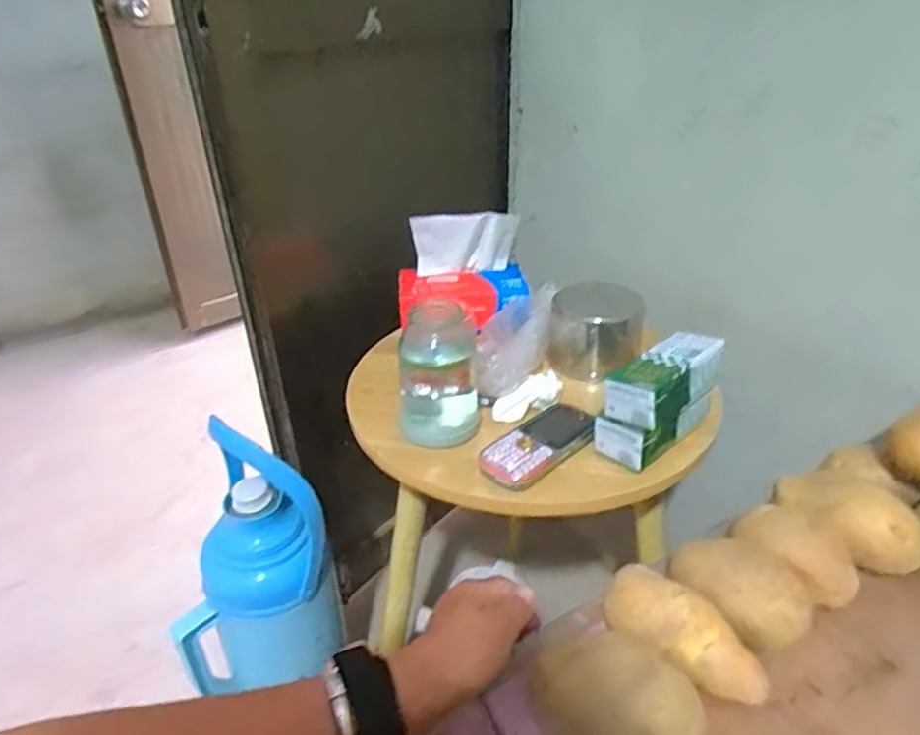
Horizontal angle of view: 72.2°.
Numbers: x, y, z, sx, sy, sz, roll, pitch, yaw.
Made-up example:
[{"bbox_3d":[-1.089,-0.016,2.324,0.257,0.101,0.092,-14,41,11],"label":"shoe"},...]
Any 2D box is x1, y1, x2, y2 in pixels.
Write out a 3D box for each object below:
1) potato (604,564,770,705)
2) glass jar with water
[{"bbox_3d":[0.144,0.167,0.397,0.103,0.037,0.039,34,42,23],"label":"potato"},{"bbox_3d":[-0.020,-0.002,0.585,0.073,0.129,0.068,-1,29,-1],"label":"glass jar with water"}]

